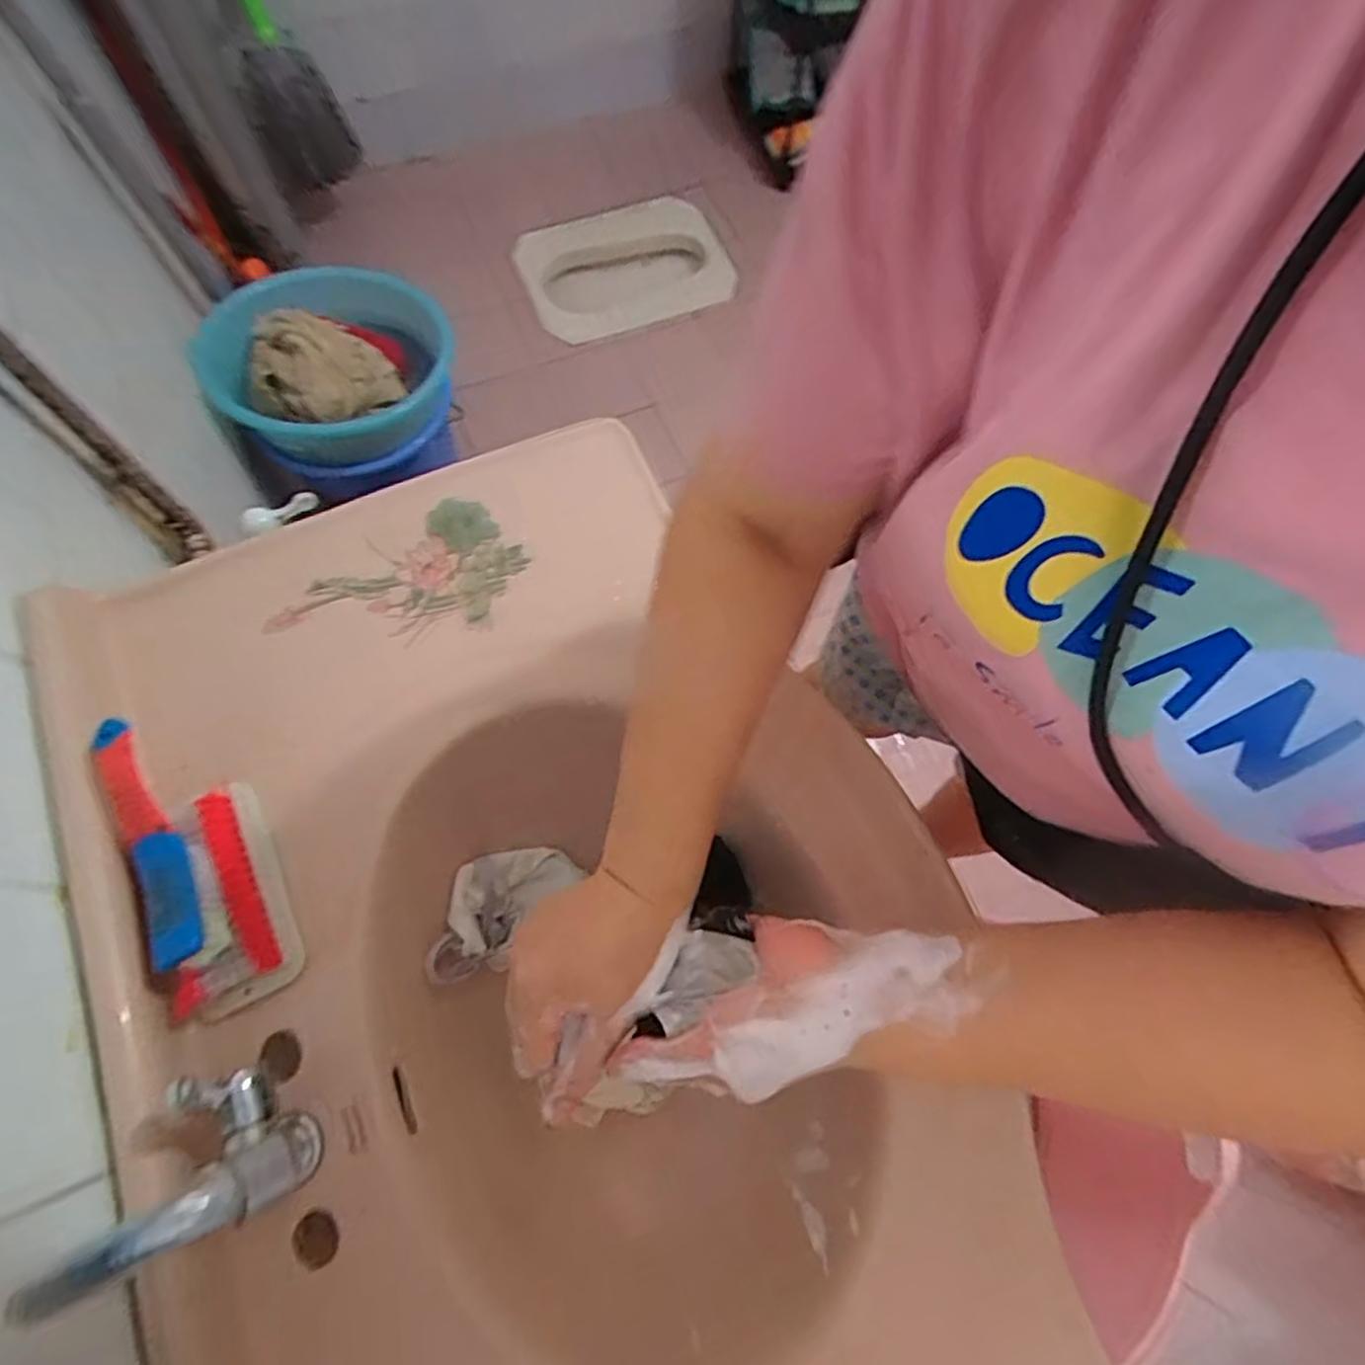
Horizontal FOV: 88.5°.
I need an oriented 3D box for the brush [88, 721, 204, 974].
[{"bbox_3d":[-0.313,0.092,0.410,0.032,0.028,0.152,-30,73,-12],"label":"brush"}]

